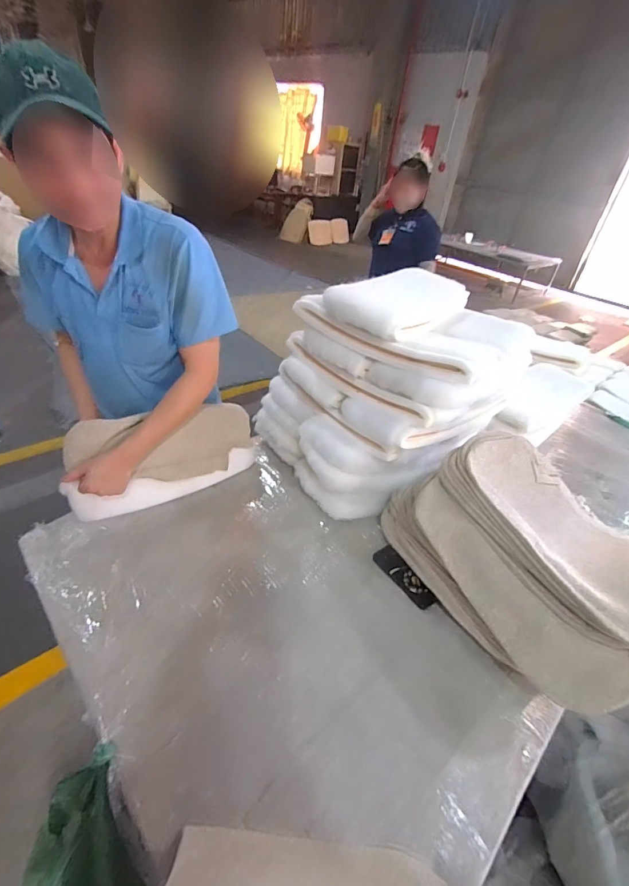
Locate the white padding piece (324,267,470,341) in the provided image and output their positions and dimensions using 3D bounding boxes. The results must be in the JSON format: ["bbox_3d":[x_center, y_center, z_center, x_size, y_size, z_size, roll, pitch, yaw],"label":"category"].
[{"bbox_3d":[0.227,-0.354,0.992,0.190,0.091,0.427,31,42,28],"label":"white padding piece"}]

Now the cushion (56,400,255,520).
[{"bbox_3d":[-0.355,0.037,1.006,0.473,0.232,0.083,-13,41,-27],"label":"cushion"}]

